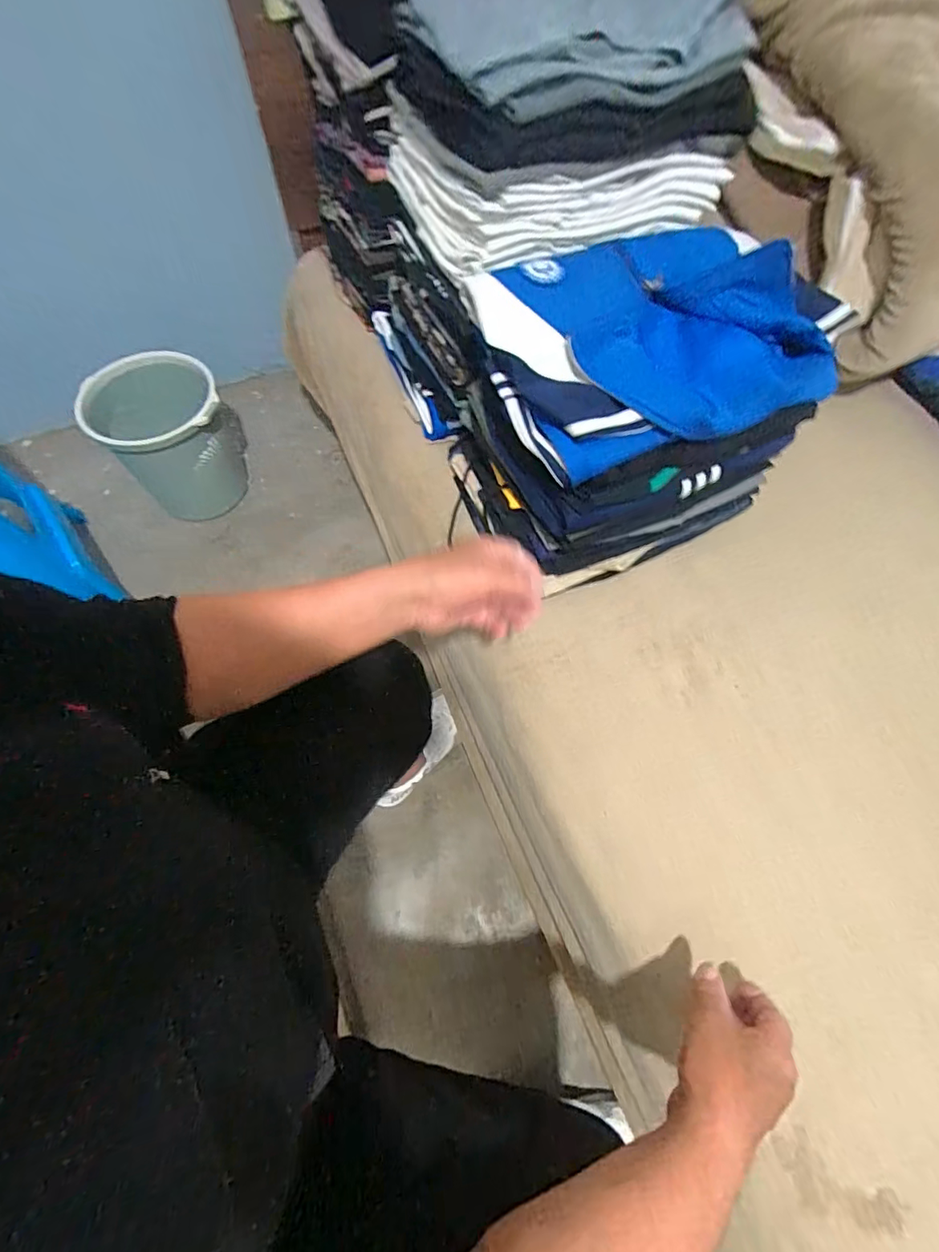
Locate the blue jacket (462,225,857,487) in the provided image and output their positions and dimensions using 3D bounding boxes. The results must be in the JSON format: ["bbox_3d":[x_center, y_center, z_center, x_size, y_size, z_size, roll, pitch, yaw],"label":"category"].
[{"bbox_3d":[0.173,-0.284,0.511,0.289,0.108,0.240,-22,67,-12],"label":"blue jacket"}]

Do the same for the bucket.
[{"bbox_3d":[-0.619,-0.385,1.084,0.236,0.270,0.229,-22,67,-12],"label":"bucket"}]

